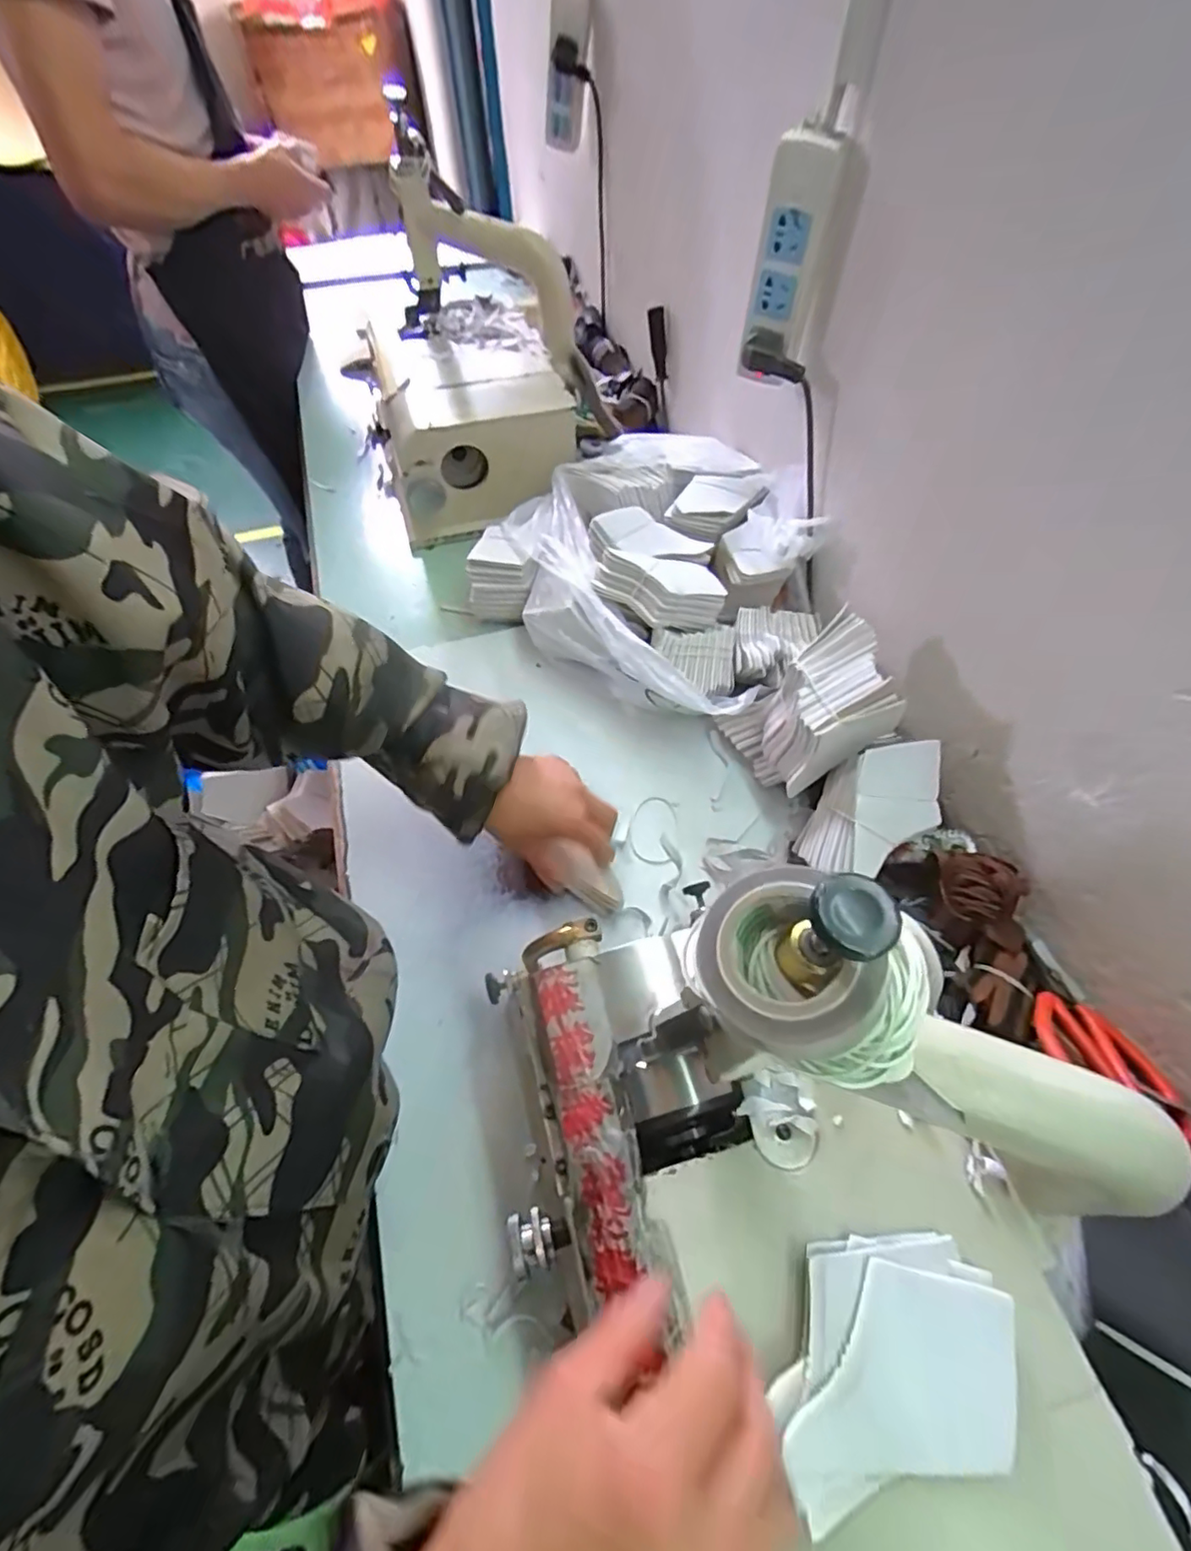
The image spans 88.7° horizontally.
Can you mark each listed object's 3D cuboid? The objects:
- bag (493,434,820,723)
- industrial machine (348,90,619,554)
[{"bbox_3d":[0.066,-0.241,0.685,0.332,0.122,0.344,21,61,15],"label":"bag"},{"bbox_3d":[-0.150,-0.525,0.757,0.245,0.296,0.292,-11,58,-5],"label":"industrial machine"}]

